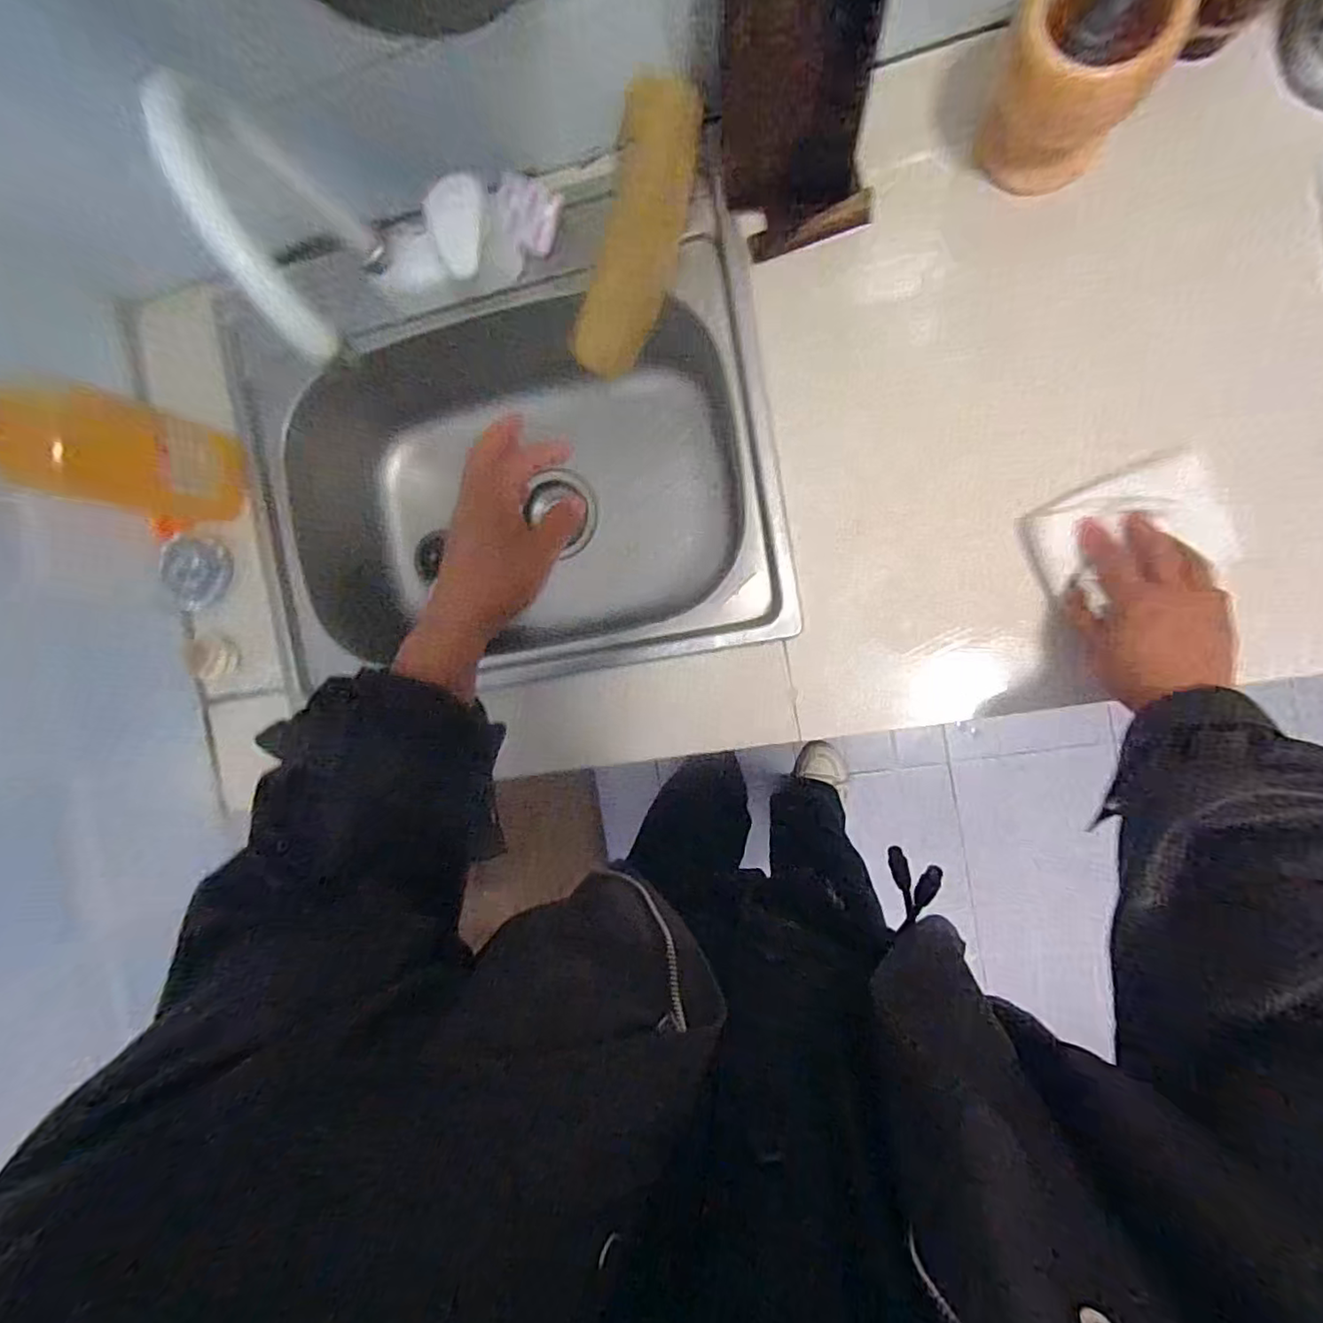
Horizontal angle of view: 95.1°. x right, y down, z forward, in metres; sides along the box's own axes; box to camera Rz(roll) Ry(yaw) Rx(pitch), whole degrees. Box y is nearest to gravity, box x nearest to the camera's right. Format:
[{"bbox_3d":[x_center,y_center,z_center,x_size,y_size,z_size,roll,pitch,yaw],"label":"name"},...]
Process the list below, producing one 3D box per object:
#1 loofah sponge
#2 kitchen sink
[{"bbox_3d":[-0.019,-0.355,0.512,0.065,0.066,0.218,24,118,7],"label":"loofah sponge"},{"bbox_3d":[-0.148,-0.188,0.649,0.519,0.173,0.402,-9,91,11],"label":"kitchen sink"}]

